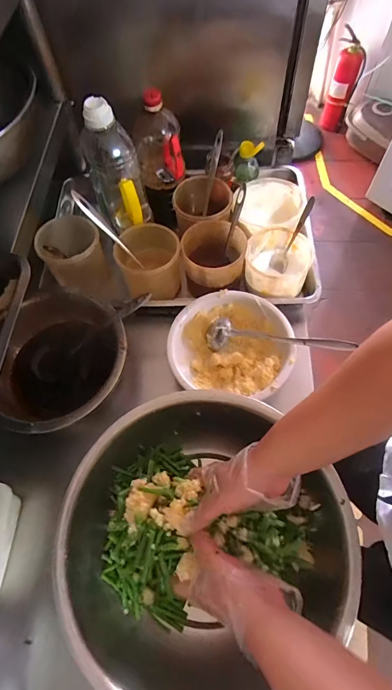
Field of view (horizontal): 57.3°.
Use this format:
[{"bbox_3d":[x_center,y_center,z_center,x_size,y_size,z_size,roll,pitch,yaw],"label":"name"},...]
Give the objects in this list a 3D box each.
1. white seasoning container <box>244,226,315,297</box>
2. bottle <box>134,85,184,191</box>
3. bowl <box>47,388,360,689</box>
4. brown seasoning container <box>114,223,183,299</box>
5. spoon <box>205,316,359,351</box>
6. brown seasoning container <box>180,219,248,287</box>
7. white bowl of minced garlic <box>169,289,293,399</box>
[{"bbox_3d":[0.168,-0.163,0.752,0.127,0.091,0.129,9,66,7],"label":"white seasoning container"},{"bbox_3d":[-0.078,-0.417,0.724,0.094,0.164,0.085,-6,65,0],"label":"bottle"},{"bbox_3d":[-0.004,0.263,0.524,0.347,0.148,0.382,27,69,14],"label":"bowl"},{"bbox_3d":[-0.094,-0.165,0.748,0.123,0.114,0.130,-5,65,1],"label":"brown seasoning container"},{"bbox_3d":[0.144,-0.004,0.643,0.254,0.043,0.053,15,67,9],"label":"spoon"},{"bbox_3d":[0.037,-0.174,0.739,0.122,0.106,0.126,0,65,3],"label":"brown seasoning container"},{"bbox_3d":[0.065,0.001,0.678,0.219,0.069,0.195,8,66,7],"label":"white bowl of minced garlic"}]

